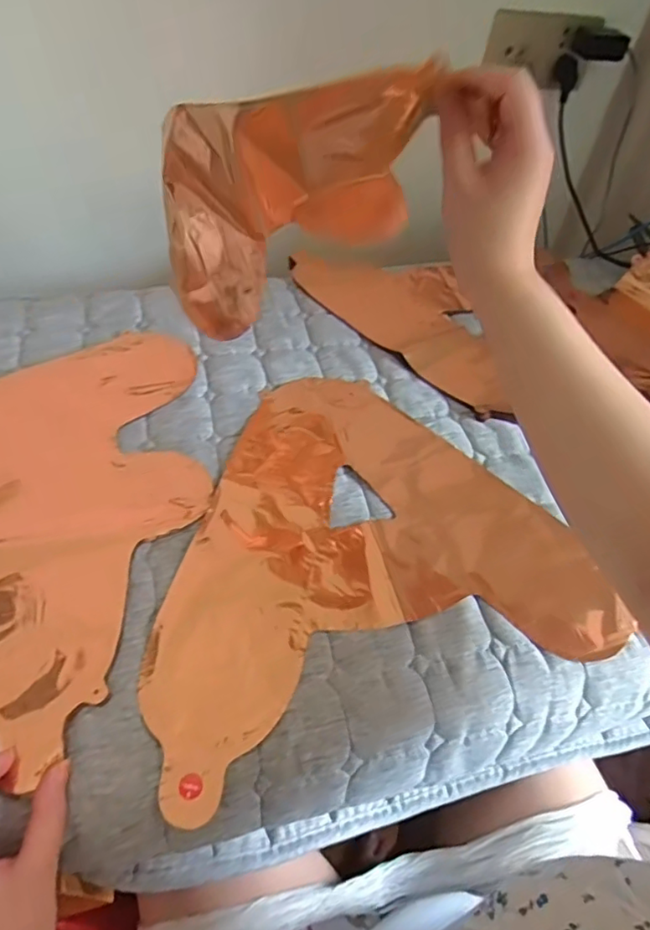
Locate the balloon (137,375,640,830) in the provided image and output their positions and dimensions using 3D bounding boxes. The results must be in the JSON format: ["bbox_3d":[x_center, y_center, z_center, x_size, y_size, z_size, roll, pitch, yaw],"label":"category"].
[{"bbox_3d":[0.020,0.061,0.525,0.392,0.039,0.351,-14,53,-17],"label":"balloon"}]

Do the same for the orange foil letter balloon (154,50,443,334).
[{"bbox_3d":[-0.042,-0.258,0.511,0.179,0.342,0.092,54,52,-20],"label":"orange foil letter balloon"}]

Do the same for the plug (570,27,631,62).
[{"bbox_3d":[0.394,-0.604,0.807,0.079,0.035,0.021,12,50,4],"label":"plug"}]

